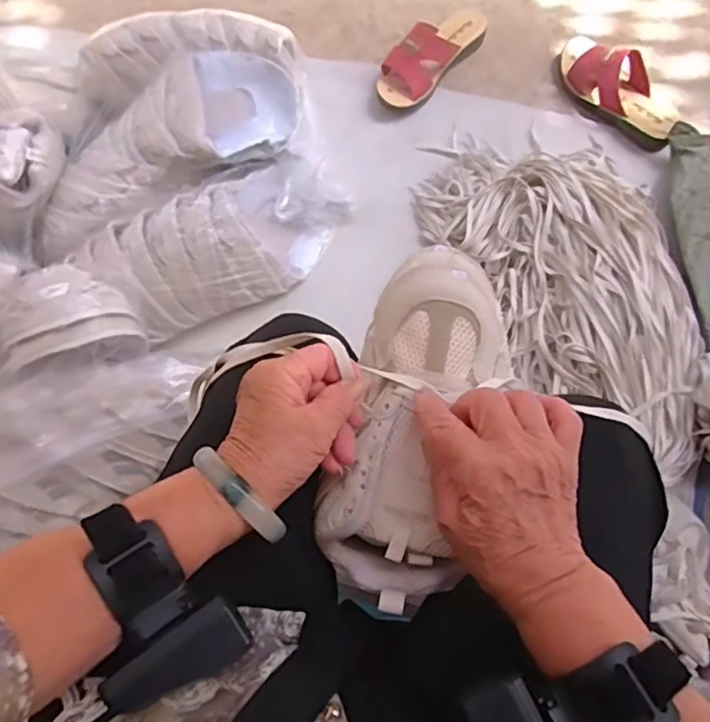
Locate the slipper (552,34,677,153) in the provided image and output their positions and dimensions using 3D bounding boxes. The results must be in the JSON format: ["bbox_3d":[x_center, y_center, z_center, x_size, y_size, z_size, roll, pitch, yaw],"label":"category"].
[{"bbox_3d":[0.409,-0.429,0.950,0.085,0.077,0.238,-34,78,-5],"label":"slipper"}]

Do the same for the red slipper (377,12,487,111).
[{"bbox_3d":[0.122,-0.505,0.982,0.088,0.084,0.222,39,82,10],"label":"red slipper"}]

